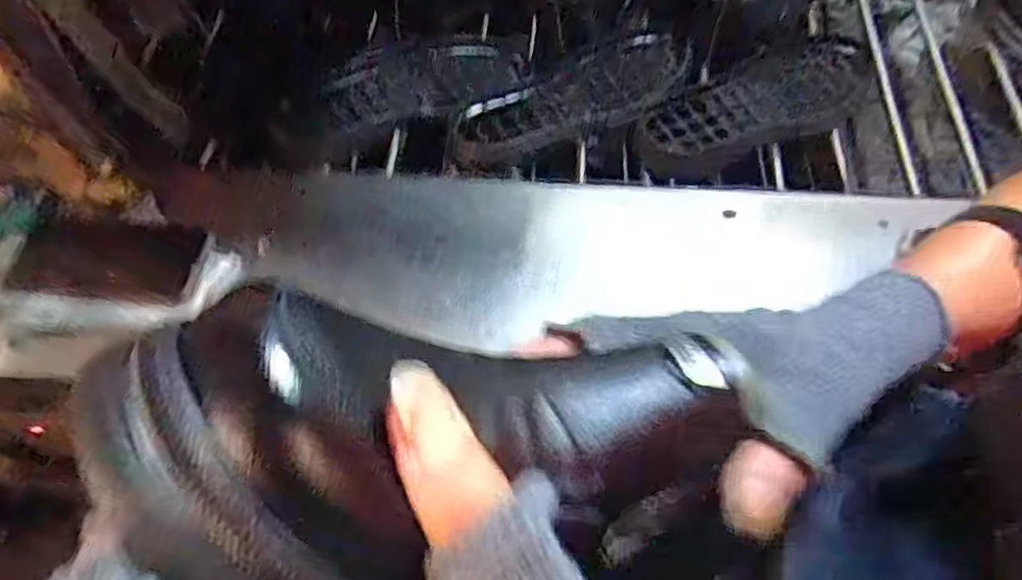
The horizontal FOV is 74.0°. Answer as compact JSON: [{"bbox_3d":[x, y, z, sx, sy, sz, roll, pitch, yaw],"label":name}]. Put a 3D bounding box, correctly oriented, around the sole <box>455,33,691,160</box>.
[{"bbox_3d":[0.070,-0.210,0.737,0.266,0.061,0.086,-14,61,-7],"label":"sole"}]

